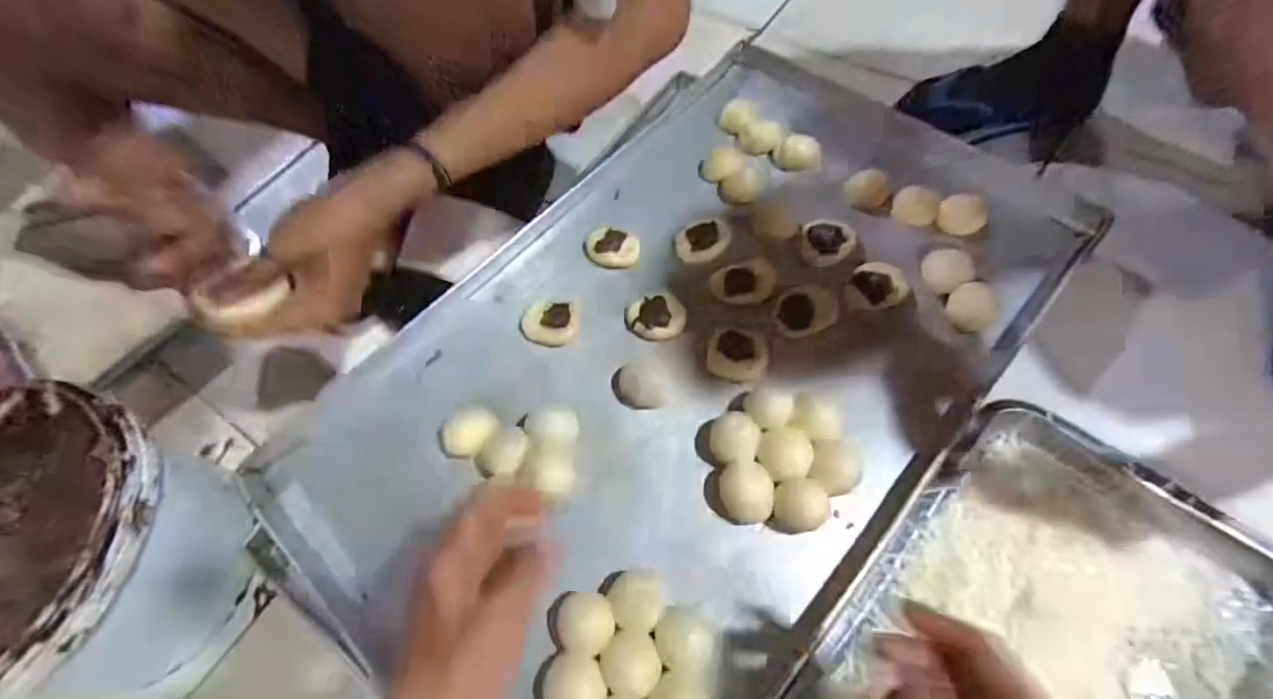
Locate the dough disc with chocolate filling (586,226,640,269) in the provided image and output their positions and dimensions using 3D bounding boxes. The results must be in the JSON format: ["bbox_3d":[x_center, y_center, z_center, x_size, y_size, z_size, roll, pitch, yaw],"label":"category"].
[{"bbox_3d":[-0.026,-0.109,0.593,0.055,0.018,0.042,32,70,18],"label":"dough disc with chocolate filling"}]

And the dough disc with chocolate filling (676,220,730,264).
[{"bbox_3d":[0.069,-0.112,0.585,0.054,0.011,0.048,-7,63,0],"label":"dough disc with chocolate filling"}]

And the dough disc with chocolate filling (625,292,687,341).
[{"bbox_3d":[0.018,-0.034,0.547,0.057,0.018,0.056,-2,63,3],"label":"dough disc with chocolate filling"}]

